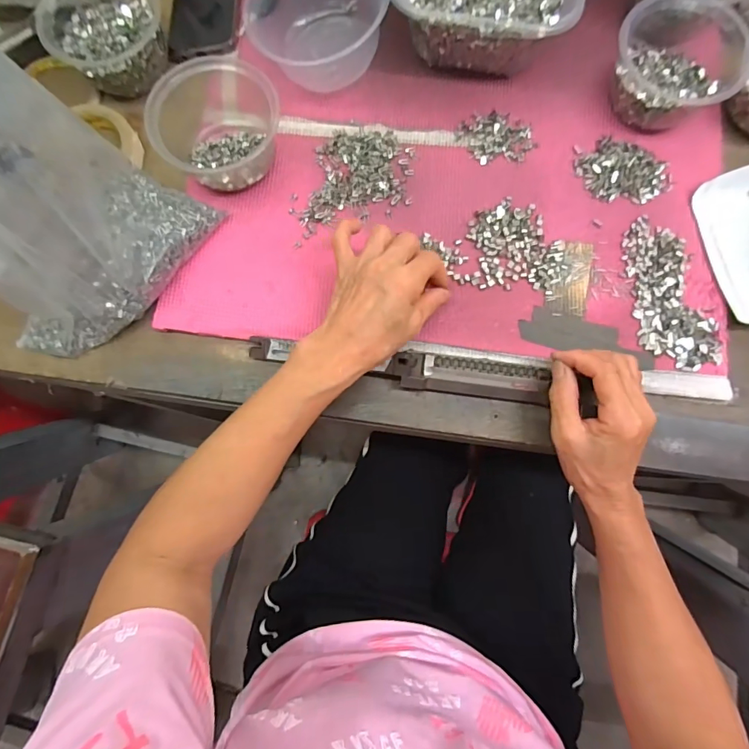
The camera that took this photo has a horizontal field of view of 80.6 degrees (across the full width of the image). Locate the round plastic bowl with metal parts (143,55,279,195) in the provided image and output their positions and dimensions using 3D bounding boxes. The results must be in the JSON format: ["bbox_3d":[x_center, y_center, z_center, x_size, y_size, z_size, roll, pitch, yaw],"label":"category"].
[{"bbox_3d":[-0.150,-0.235,0.414,0.112,0.061,0.119,0,79,0],"label":"round plastic bowl with metal parts"}]

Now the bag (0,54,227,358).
[{"bbox_3d":[-0.250,-0.114,0.328,0.127,0.192,0.186,27,80,6],"label":"bag"}]

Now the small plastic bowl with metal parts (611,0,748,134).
[{"bbox_3d":[0.285,-0.300,0.419,0.113,0.060,0.120,0,79,0],"label":"small plastic bowl with metal parts"}]

